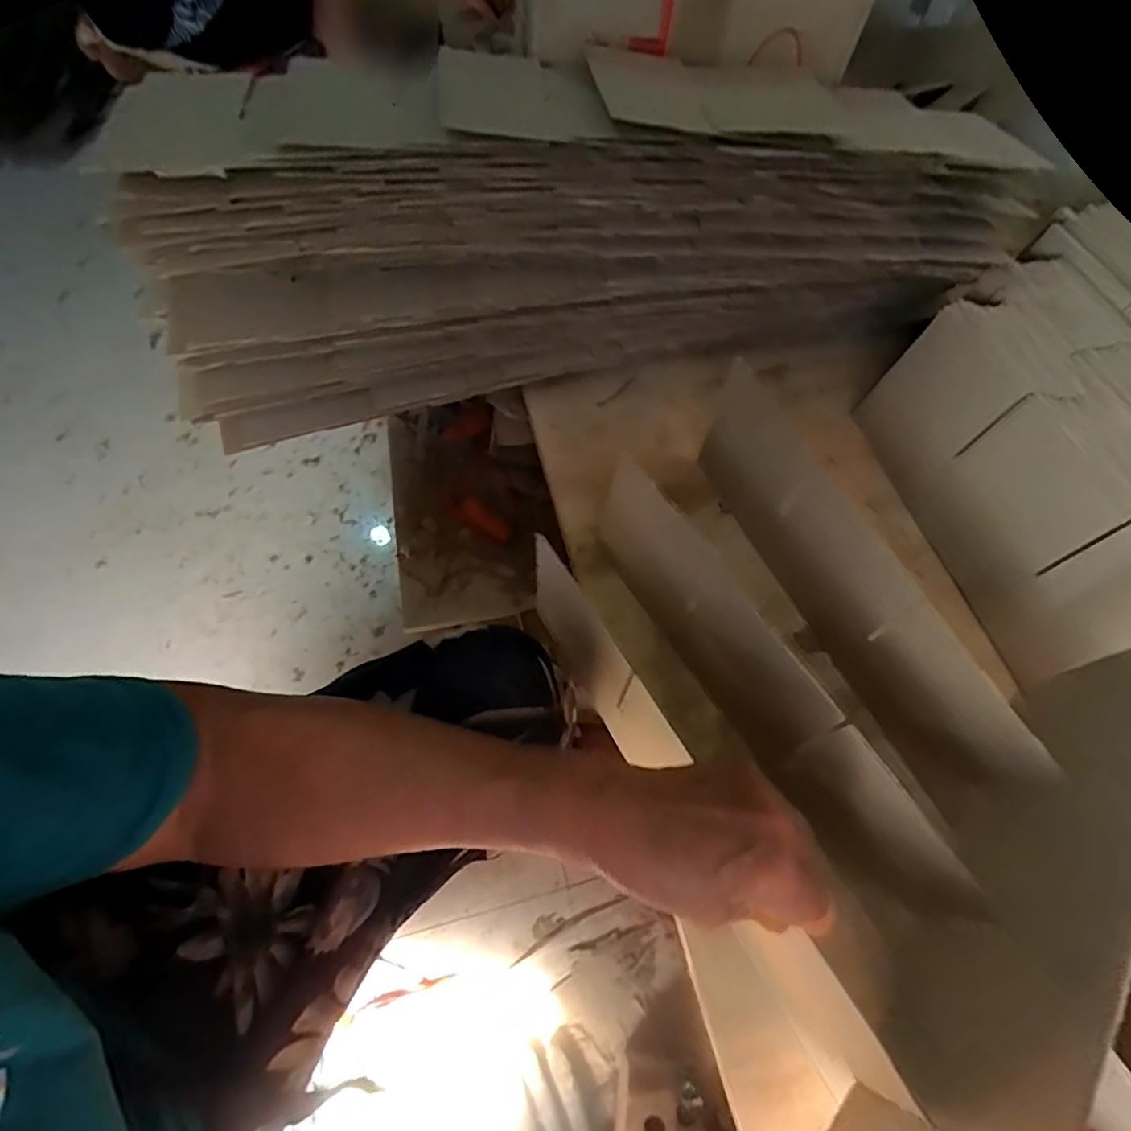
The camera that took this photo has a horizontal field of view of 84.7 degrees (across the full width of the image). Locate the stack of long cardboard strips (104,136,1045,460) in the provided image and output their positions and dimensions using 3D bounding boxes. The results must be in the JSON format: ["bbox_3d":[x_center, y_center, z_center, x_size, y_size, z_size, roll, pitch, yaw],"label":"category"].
[{"bbox_3d":[0.021,-0.267,0.532,0.726,0.192,0.154,-11,64,-5],"label":"stack of long cardboard strips"}]

